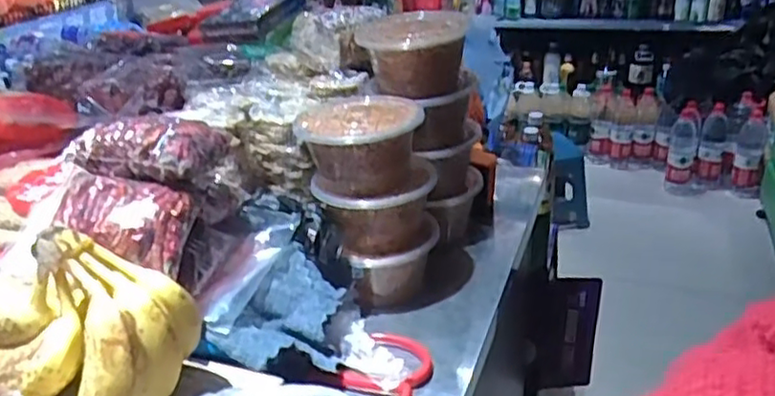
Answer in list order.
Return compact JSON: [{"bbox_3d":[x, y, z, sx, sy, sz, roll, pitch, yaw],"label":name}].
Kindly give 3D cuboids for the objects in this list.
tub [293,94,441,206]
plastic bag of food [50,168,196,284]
[{"bbox_3d":[-0.018,-0.045,0.601,0.113,0.068,0.110,-3,27,2],"label":"tub"},{"bbox_3d":[-0.193,0.014,0.482,0.103,0.041,0.056,2,27,12],"label":"plastic bag of food"}]

